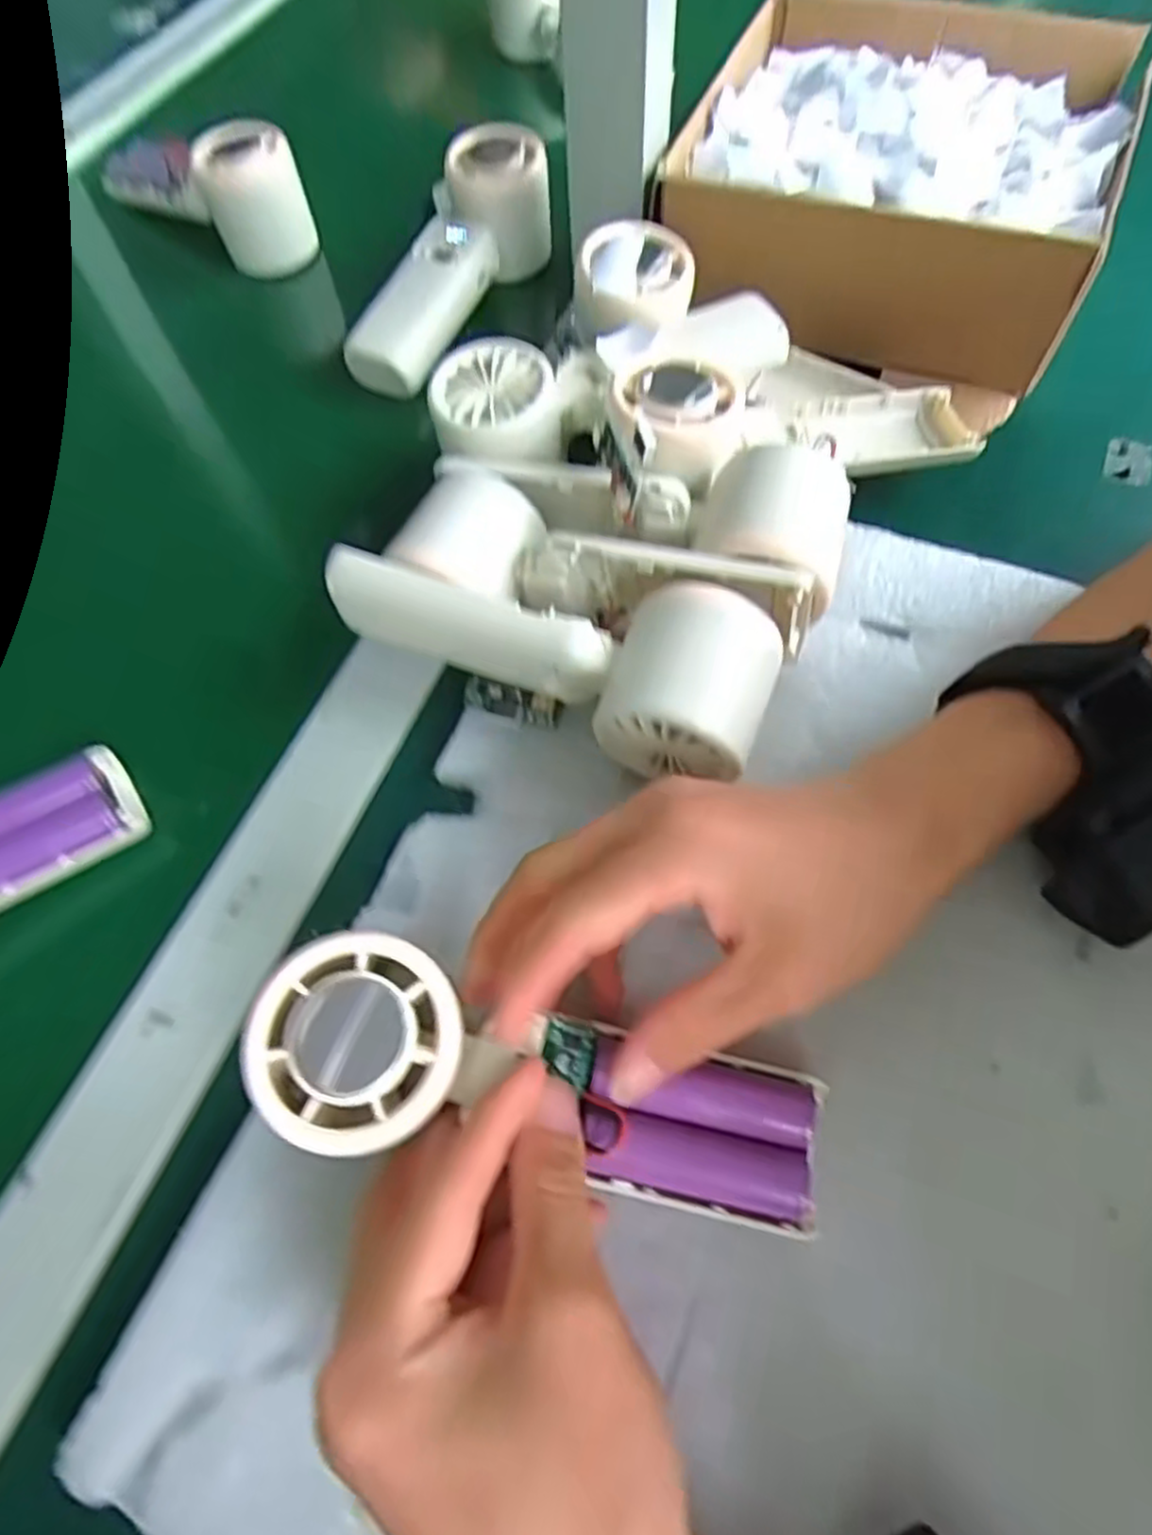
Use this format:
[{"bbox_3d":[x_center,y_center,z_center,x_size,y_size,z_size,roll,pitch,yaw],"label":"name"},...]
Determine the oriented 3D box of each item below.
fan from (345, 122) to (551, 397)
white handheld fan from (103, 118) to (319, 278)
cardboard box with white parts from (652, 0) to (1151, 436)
[{"bbox_3d":[-0.068,-0.278,0.410,0.062,0.050,0.158,20,68,12],"label":"fan"},{"bbox_3d":[-0.231,-0.365,0.459,0.149,0.058,0.055,34,71,17],"label":"white handheld fan"},{"bbox_3d":[0.175,-0.321,0.403,0.202,0.072,0.227,23,68,13],"label":"cardboard box with white parts"}]

